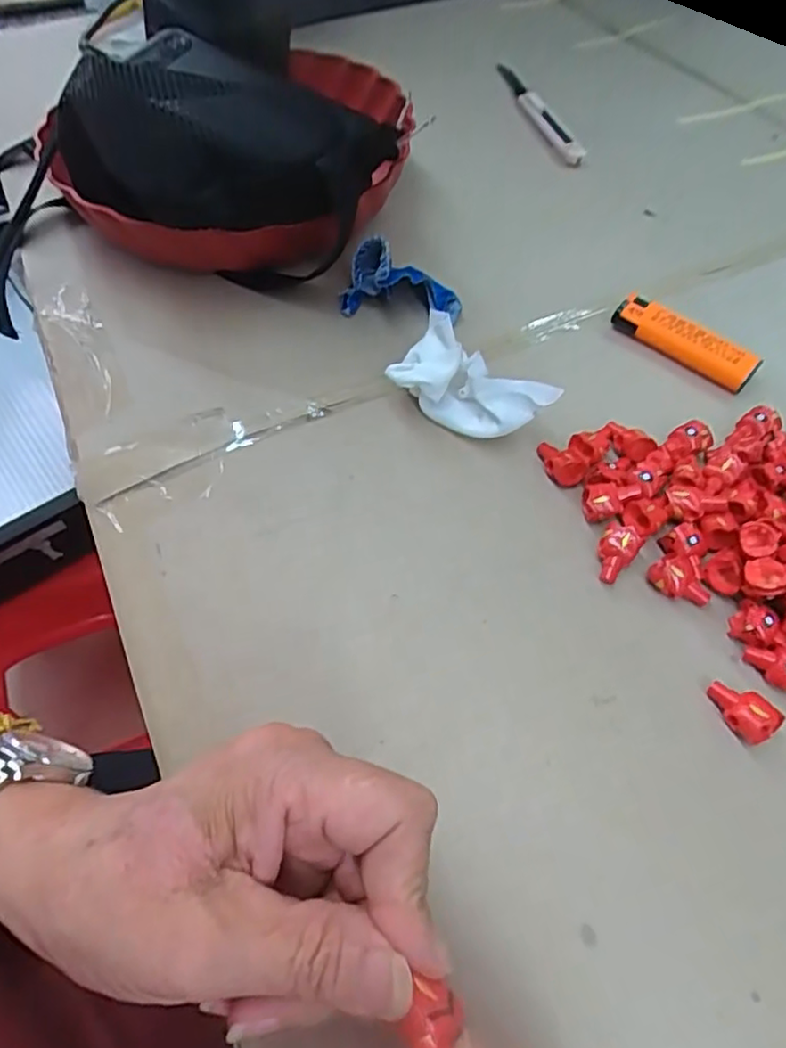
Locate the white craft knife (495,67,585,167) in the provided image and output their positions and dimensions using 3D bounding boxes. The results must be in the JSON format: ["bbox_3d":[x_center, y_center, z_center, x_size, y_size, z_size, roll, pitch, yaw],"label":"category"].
[{"bbox_3d":[0.118,-0.343,0.537,0.018,0.014,0.185,-12,58,-5],"label":"white craft knife"}]

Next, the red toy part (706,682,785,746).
[{"bbox_3d":[0.135,0.071,0.250,0.015,0.014,0.025,-27,60,-16],"label":"red toy part"}]

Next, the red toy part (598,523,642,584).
[{"bbox_3d":[0.098,0.013,0.287,0.016,0.015,0.023,29,62,19],"label":"red toy part"}]

